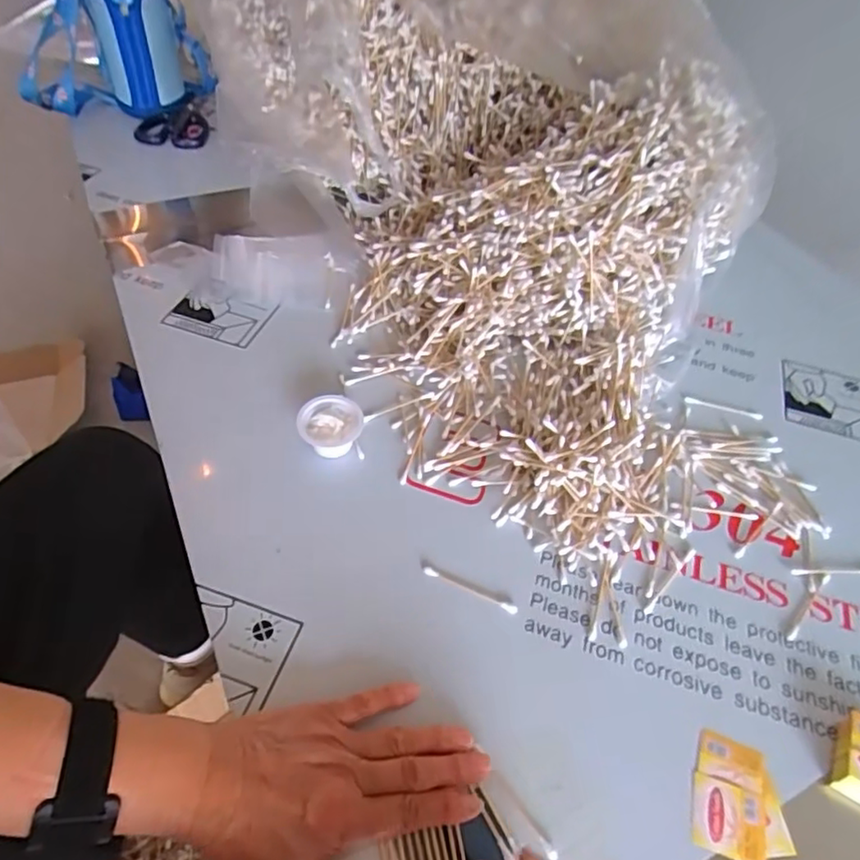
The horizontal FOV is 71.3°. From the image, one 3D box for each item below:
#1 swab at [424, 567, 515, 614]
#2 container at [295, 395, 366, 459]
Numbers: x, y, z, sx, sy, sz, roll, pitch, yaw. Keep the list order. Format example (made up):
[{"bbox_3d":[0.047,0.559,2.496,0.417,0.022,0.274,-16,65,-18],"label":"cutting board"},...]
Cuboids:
[{"bbox_3d":[0.029,0.117,0.441,0.073,0.004,0.007,22,54,11],"label":"swab"},{"bbox_3d":[-0.084,0.000,0.512,0.053,0.031,0.049,2,53,-3],"label":"container"}]

